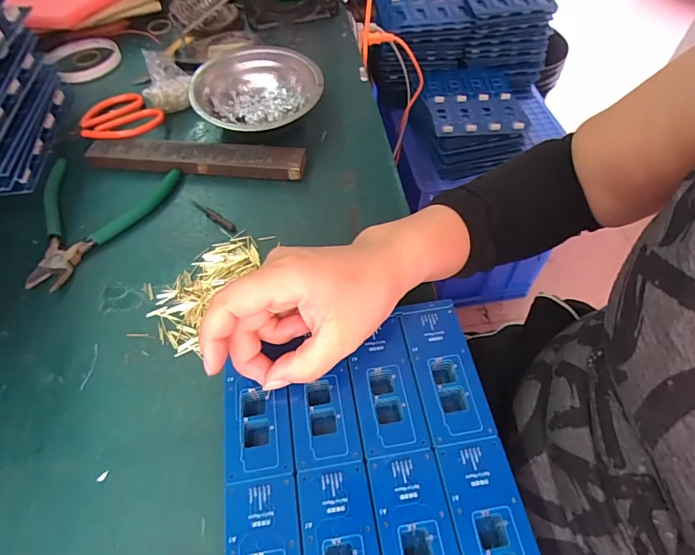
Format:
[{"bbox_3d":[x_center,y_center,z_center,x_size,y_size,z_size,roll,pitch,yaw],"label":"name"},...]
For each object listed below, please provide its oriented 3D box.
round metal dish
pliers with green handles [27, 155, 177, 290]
[{"bbox_3d":[-0.092,-0.184,0.434,0.124,0.041,0.117,-1,56,1],"label":"round metal dish"},{"bbox_3d":[-0.238,-0.064,0.378,0.111,0.012,0.149,27,61,18],"label":"pliers with green handles"}]

